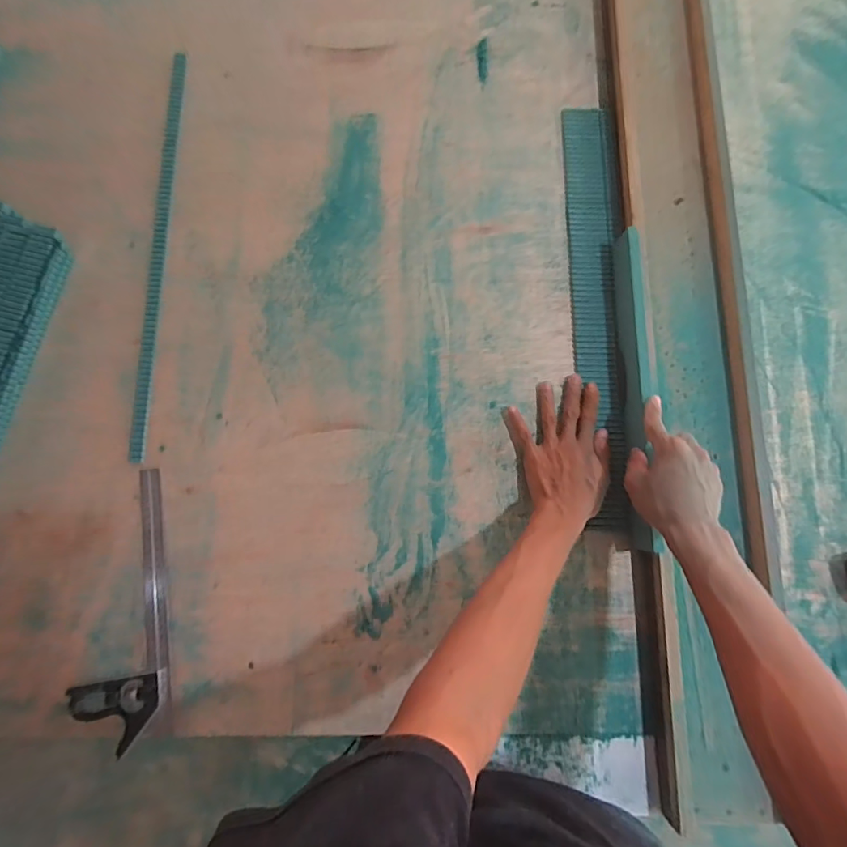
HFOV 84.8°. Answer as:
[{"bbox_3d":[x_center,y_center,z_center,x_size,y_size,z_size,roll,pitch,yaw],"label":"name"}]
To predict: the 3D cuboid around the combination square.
[{"bbox_3d":[-0.353,0.210,0.534,0.110,0.015,0.295,-9,81,-3],"label":"combination square"}]

